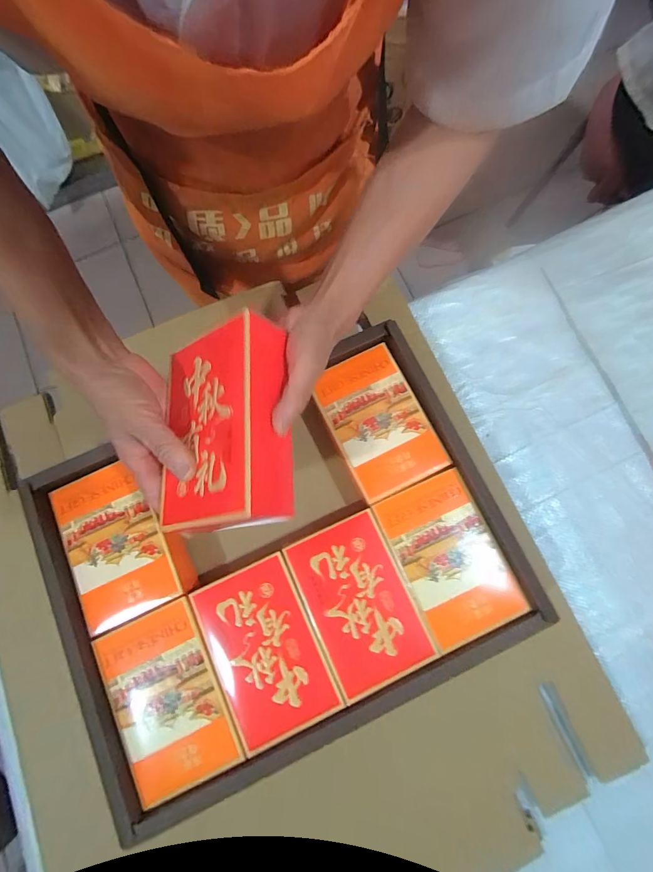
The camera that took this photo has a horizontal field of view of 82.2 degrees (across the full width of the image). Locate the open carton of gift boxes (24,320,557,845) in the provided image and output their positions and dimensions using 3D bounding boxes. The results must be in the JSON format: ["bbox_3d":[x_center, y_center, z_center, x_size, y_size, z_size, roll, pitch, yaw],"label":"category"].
[{"bbox_3d":[-0.043,0.127,0.396,0.433,0.066,0.377,-26,80,-6],"label":"open carton of gift boxes"}]

